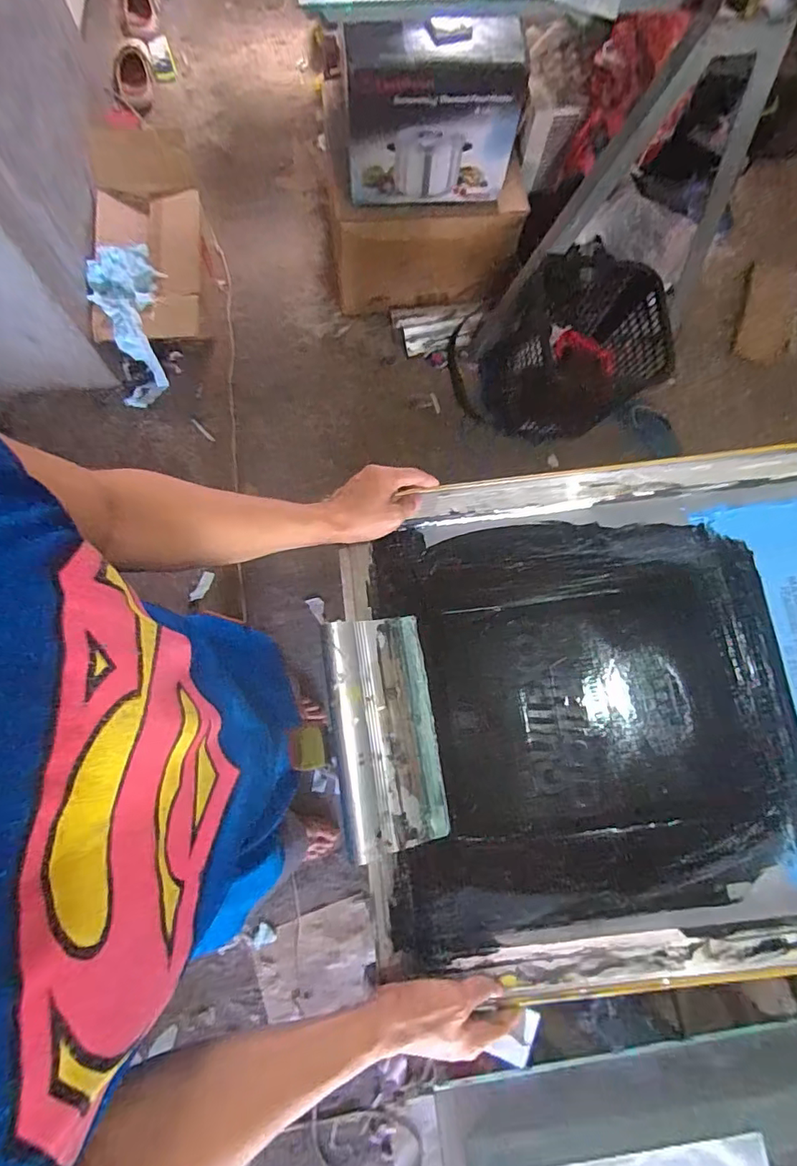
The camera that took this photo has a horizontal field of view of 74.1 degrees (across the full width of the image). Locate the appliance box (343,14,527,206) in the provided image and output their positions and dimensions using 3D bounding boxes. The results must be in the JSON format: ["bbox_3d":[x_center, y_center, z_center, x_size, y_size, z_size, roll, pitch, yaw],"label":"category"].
[{"bbox_3d":[0.078,-1.162,1.308,0.422,0.325,0.176,-5,74,0],"label":"appliance box"}]

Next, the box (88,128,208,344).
[{"bbox_3d":[-0.745,-0.991,1.567,0.295,0.253,0.649,-4,74,0],"label":"box"}]

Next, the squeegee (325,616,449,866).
[{"bbox_3d":[-0.016,0.156,0.552,0.122,0.030,0.233,1,74,-36],"label":"squeegee"}]

